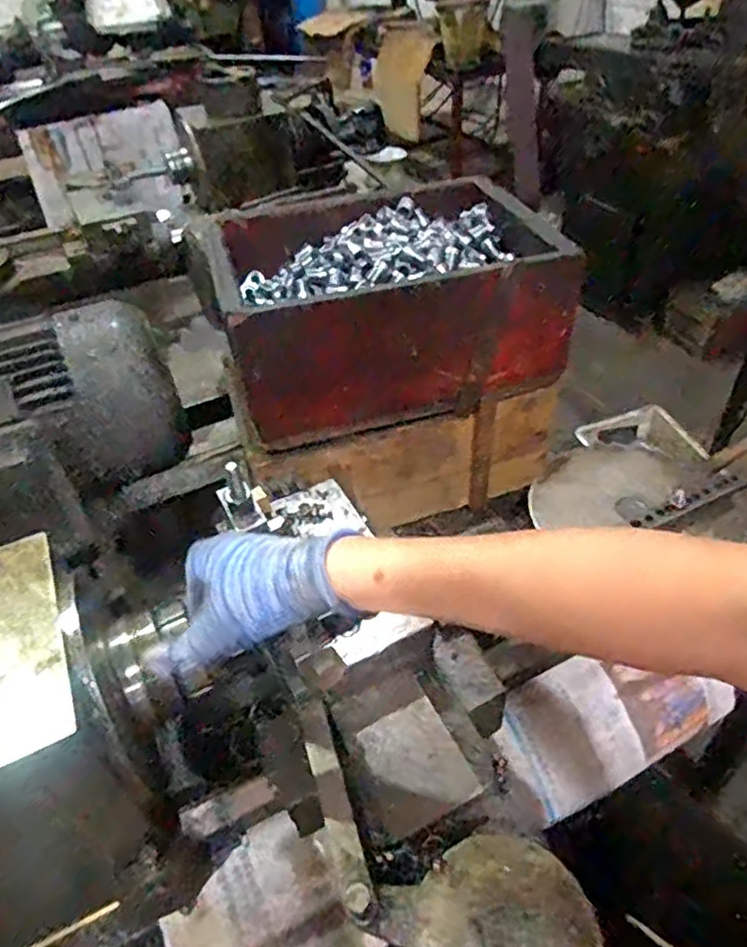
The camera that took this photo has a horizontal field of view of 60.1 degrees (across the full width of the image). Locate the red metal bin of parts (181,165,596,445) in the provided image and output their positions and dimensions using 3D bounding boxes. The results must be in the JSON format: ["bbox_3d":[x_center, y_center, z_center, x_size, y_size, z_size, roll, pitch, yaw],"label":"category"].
[{"bbox_3d":[0.012,-0.181,0.715,0.340,0.150,0.220,-15,43,-11],"label":"red metal bin of parts"}]

